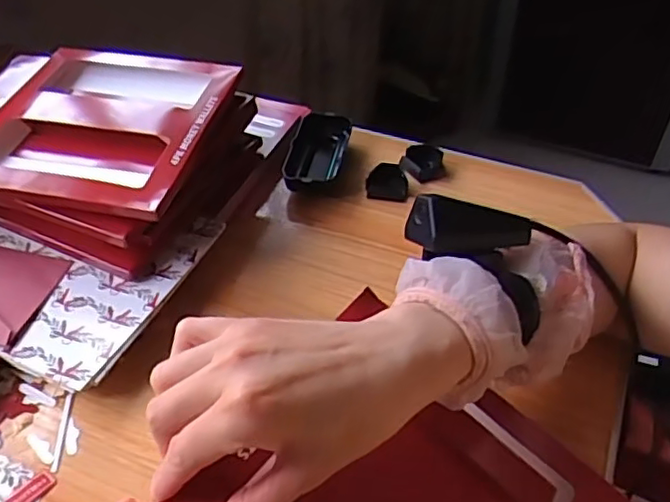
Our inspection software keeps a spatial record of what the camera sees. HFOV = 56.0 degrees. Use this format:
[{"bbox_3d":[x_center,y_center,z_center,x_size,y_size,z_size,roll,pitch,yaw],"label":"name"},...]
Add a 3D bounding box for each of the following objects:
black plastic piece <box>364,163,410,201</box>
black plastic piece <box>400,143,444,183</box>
[{"bbox_3d":[0.049,-0.066,0.590,0.039,0.018,0.033,4,45,5],"label":"black plastic piece"},{"bbox_3d":[0.086,-0.087,0.614,0.041,0.019,0.036,7,45,8],"label":"black plastic piece"}]

